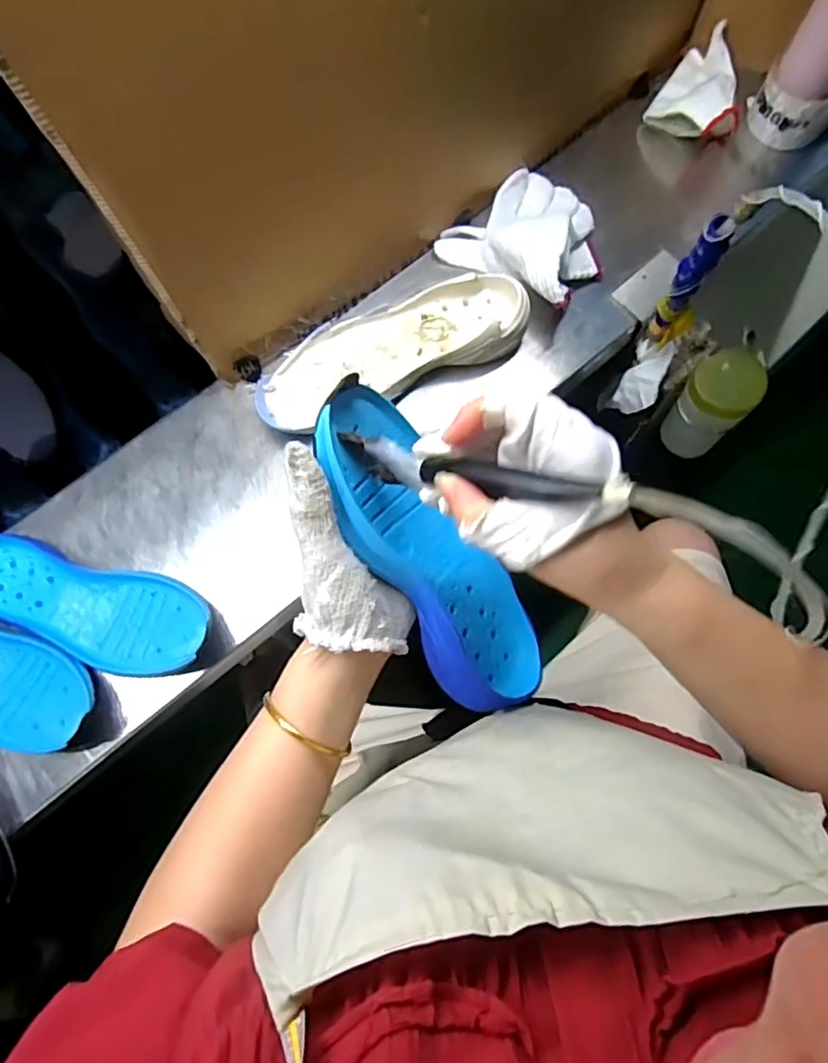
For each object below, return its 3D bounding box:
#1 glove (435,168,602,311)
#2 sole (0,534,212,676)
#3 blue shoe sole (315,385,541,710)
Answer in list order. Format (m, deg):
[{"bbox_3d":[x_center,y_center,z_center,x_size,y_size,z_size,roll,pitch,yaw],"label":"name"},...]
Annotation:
[{"bbox_3d":[0.135,-0.329,0.648,0.163,0.045,0.160,37,72,17],"label":"glove"},{"bbox_3d":[-0.298,0.064,0.532,0.231,0.030,0.085,14,66,8],"label":"sole"},{"bbox_3d":[0.016,0.011,0.381,0.225,0.035,0.084,57,46,-19],"label":"blue shoe sole"}]

